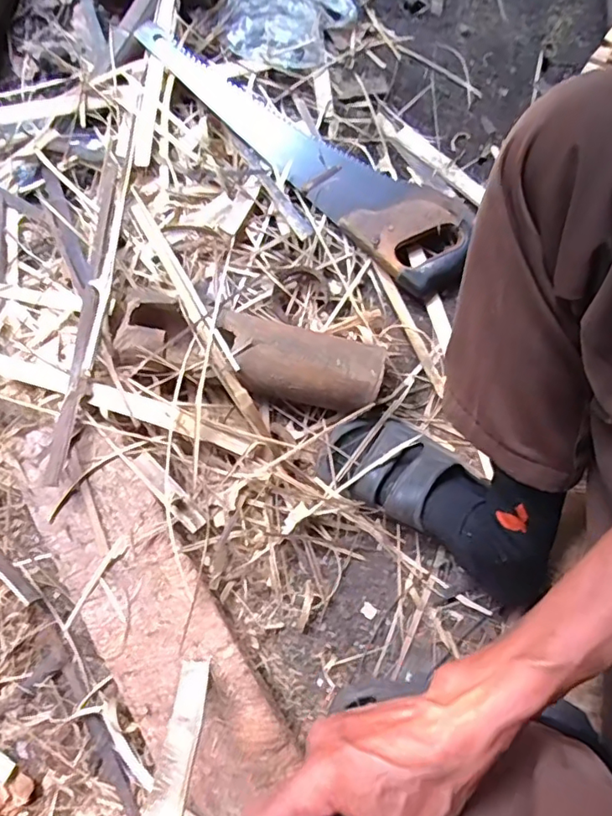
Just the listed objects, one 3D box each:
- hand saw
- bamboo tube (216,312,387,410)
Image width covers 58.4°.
[{"bbox_3d":[0.008,-0.336,0.695,0.482,0.033,0.125,42,75,4],"label":"hand saw"},{"bbox_3d":[-0.007,-0.048,0.608,0.180,0.069,0.076,11,77,3],"label":"bamboo tube"}]

